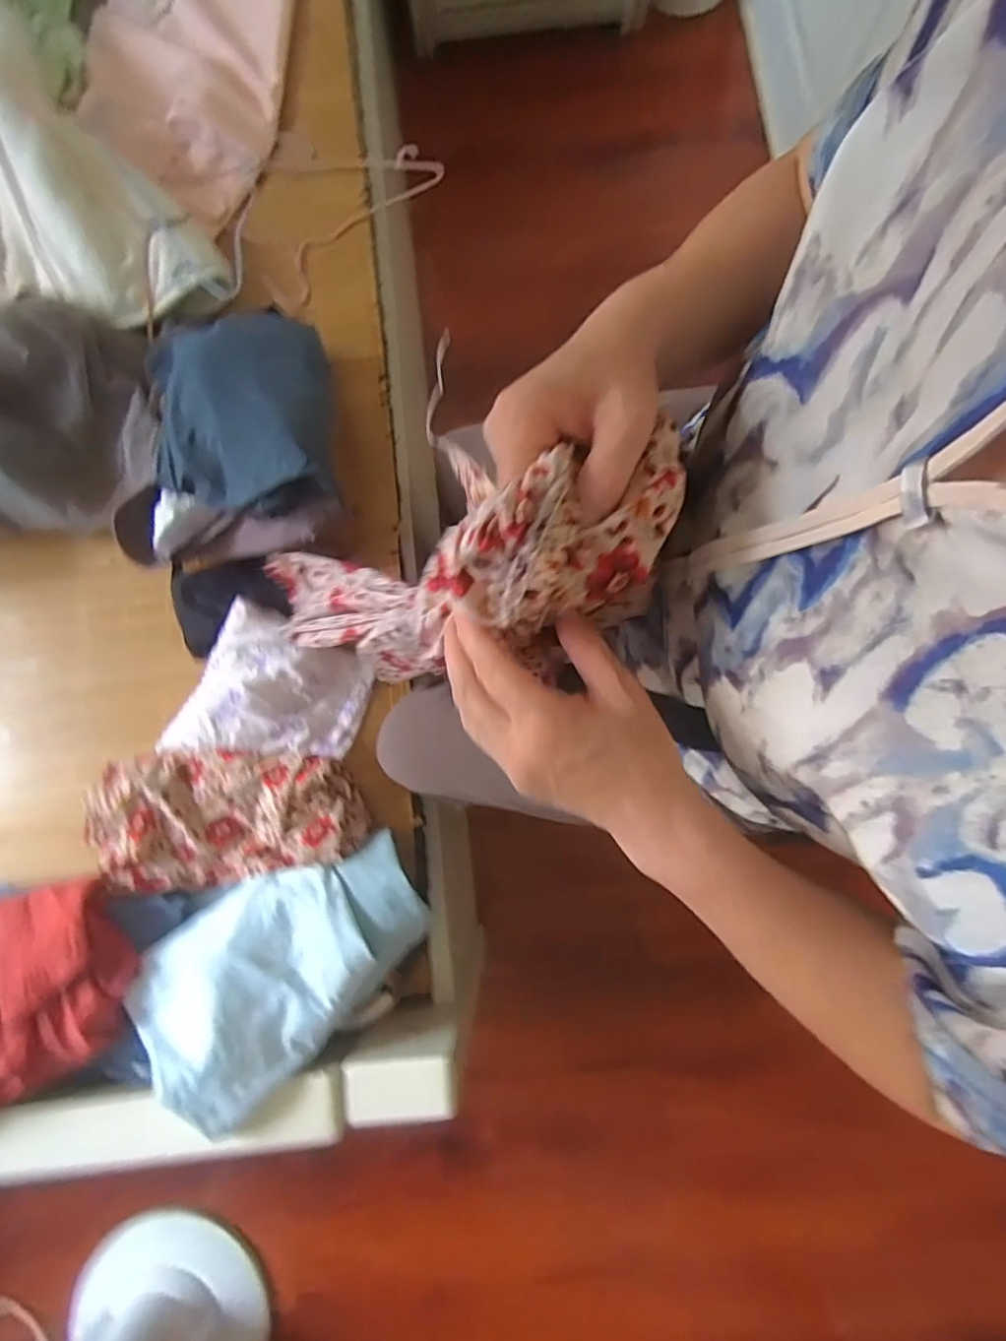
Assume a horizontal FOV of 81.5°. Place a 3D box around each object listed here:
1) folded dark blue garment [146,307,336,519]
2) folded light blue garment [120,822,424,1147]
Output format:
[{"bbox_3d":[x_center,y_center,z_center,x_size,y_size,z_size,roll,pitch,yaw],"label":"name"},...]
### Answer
[{"bbox_3d":[-0.275,-0.281,0.618,0.177,0.095,0.248,-10,80,-1],"label":"folded dark blue garment"},{"bbox_3d":[-0.203,0.263,0.543,0.255,0.066,0.172,-38,81,-6],"label":"folded light blue garment"}]

